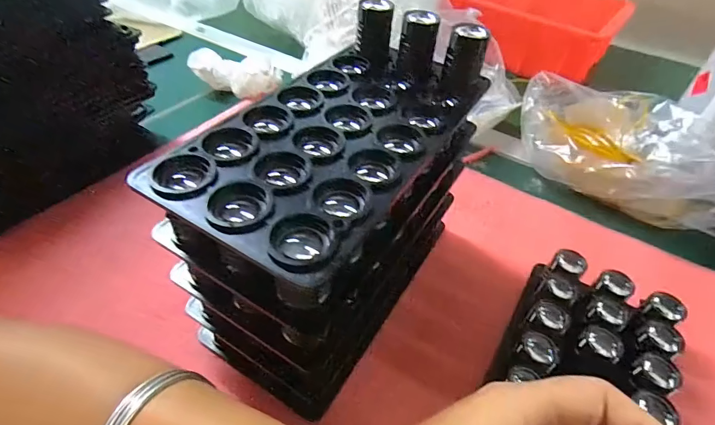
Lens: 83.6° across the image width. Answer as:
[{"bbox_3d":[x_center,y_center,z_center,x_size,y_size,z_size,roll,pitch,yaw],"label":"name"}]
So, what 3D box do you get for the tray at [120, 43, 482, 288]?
[{"bbox_3d":[-0.012,-0.042,0.208,0.101,0.011,0.173,24,48,19],"label":"tray"}]

